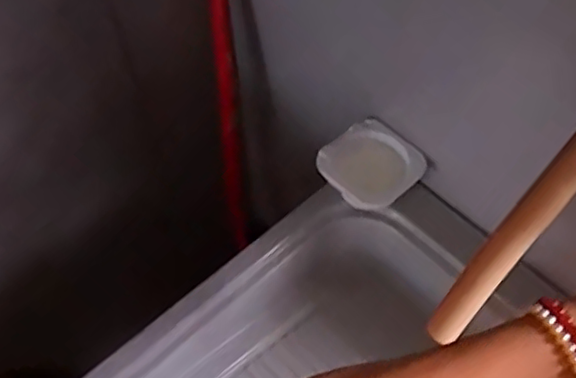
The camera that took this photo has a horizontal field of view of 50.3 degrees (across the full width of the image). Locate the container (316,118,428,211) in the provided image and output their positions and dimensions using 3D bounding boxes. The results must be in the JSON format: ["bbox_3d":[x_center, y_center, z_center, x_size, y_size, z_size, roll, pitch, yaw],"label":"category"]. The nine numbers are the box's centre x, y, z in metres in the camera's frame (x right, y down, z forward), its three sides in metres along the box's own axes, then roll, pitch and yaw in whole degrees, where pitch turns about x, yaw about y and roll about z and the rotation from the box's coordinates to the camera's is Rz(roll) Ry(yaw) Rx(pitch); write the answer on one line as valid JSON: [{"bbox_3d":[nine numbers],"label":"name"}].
[{"bbox_3d":[0.092,-0.022,0.683,0.100,0.041,0.099,-35,61,-18],"label":"container"}]

